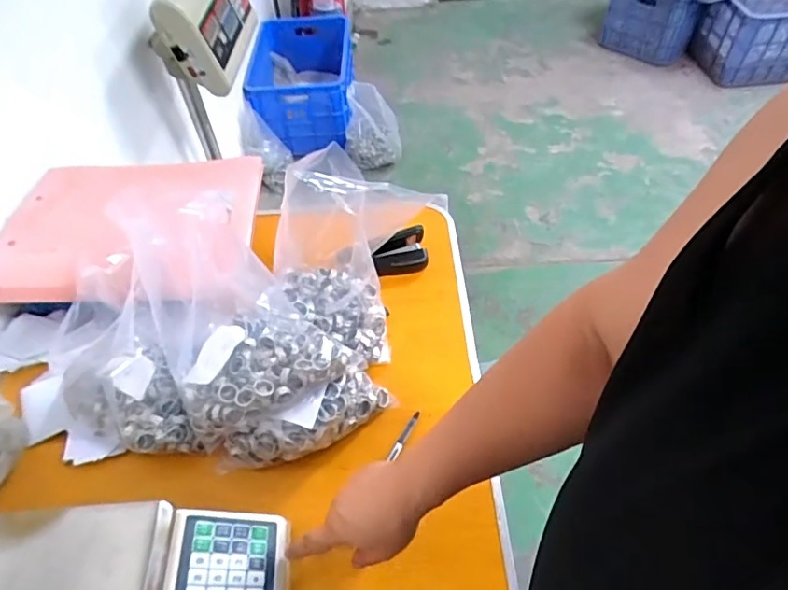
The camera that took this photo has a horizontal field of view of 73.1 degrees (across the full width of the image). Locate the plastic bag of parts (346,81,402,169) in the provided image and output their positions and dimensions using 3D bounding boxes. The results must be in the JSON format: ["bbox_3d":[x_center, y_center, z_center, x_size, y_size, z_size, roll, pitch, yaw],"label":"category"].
[{"bbox_3d":[-0.074,-0.552,1.767,0.187,0.291,0.096,1,51,4],"label":"plastic bag of parts"}]

